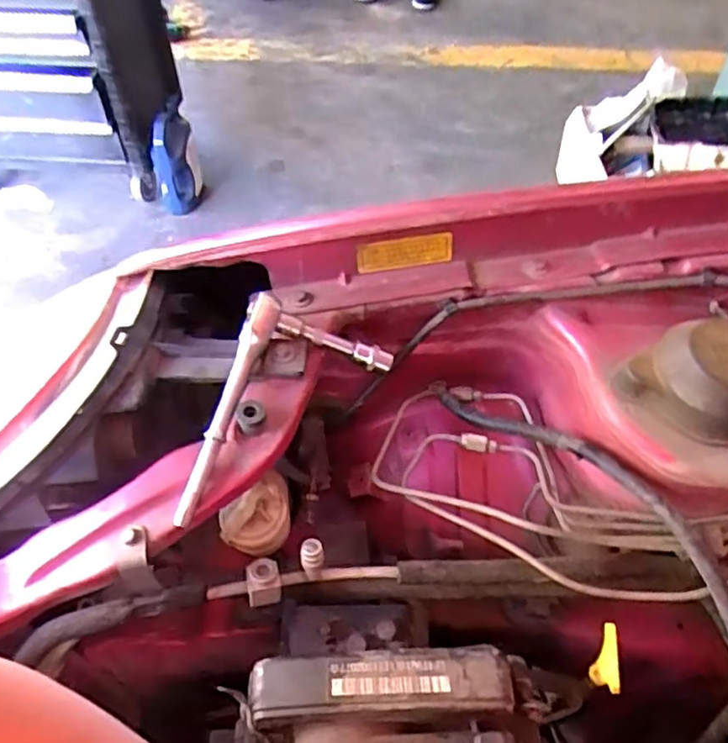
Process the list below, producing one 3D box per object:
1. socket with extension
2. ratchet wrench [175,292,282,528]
[{"bbox_3d":[-0.021,-0.022,0.481,0.093,0.017,0.014,20,52,-14],"label":"socket with extension"},{"bbox_3d":[-0.094,0.024,0.440,0.022,0.027,0.170,14,70,10],"label":"ratchet wrench"}]

